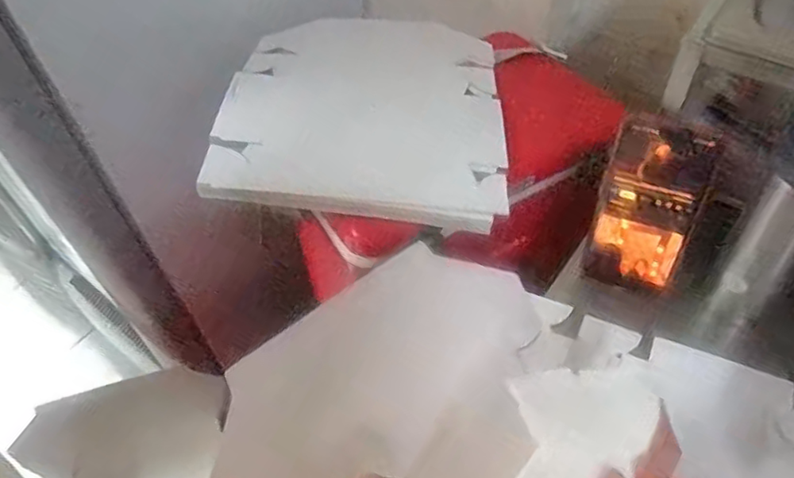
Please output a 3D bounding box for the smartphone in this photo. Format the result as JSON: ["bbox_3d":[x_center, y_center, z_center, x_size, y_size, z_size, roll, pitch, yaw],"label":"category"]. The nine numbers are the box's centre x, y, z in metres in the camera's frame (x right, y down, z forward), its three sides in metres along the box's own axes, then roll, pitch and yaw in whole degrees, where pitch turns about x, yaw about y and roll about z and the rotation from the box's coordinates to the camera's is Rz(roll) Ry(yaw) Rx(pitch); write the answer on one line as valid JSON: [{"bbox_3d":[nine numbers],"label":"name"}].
[{"bbox_3d":[0.208,-0.021,0.513,0.074,0.168,0.010,16,39,16],"label":"smartphone"}]

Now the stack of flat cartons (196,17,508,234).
[{"bbox_3d":[-0.033,-0.143,0.668,0.291,0.016,0.317,7,51,-3],"label":"stack of flat cartons"}]

